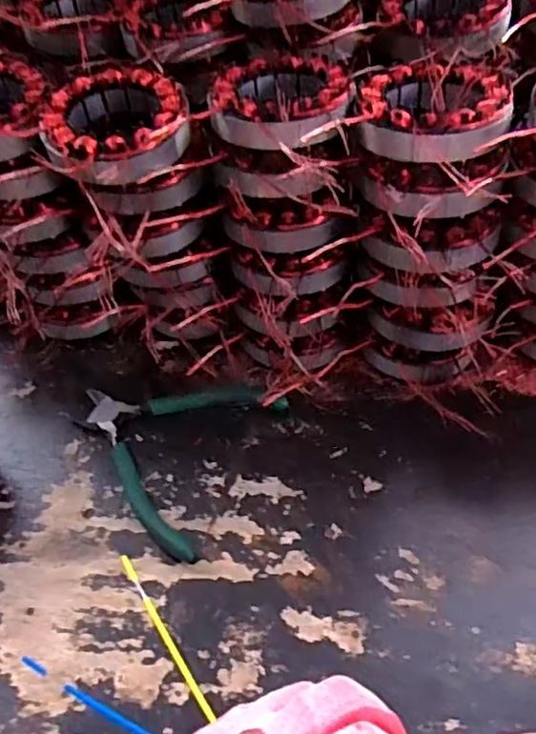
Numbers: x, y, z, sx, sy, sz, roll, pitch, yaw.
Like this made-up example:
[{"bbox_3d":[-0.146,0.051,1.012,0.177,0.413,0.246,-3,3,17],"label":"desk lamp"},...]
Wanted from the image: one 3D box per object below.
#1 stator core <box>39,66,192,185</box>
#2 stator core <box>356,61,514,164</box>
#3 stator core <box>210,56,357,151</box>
[{"bbox_3d":[-0.091,-0.144,0.370,0.091,0.026,0.087,-3,51,3],"label":"stator core"},{"bbox_3d":[0.094,-0.147,0.353,0.082,0.026,0.085,4,52,8],"label":"stator core"},{"bbox_3d":[0.006,-0.159,0.373,0.082,0.029,0.091,-29,54,-18],"label":"stator core"}]

